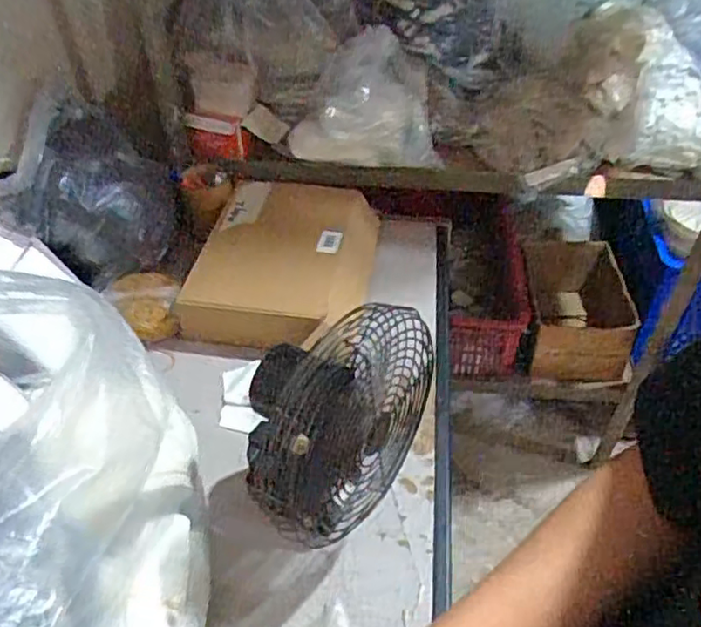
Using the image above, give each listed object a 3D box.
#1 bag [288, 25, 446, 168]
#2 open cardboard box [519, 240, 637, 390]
[{"bbox_3d":[0.017,-0.341,1.048,0.241,0.175,0.151,-8,44,-4],"label":"bag"},{"bbox_3d":[0.492,0.007,1.435,0.197,0.217,0.256,0,44,4],"label":"open cardboard box"}]

